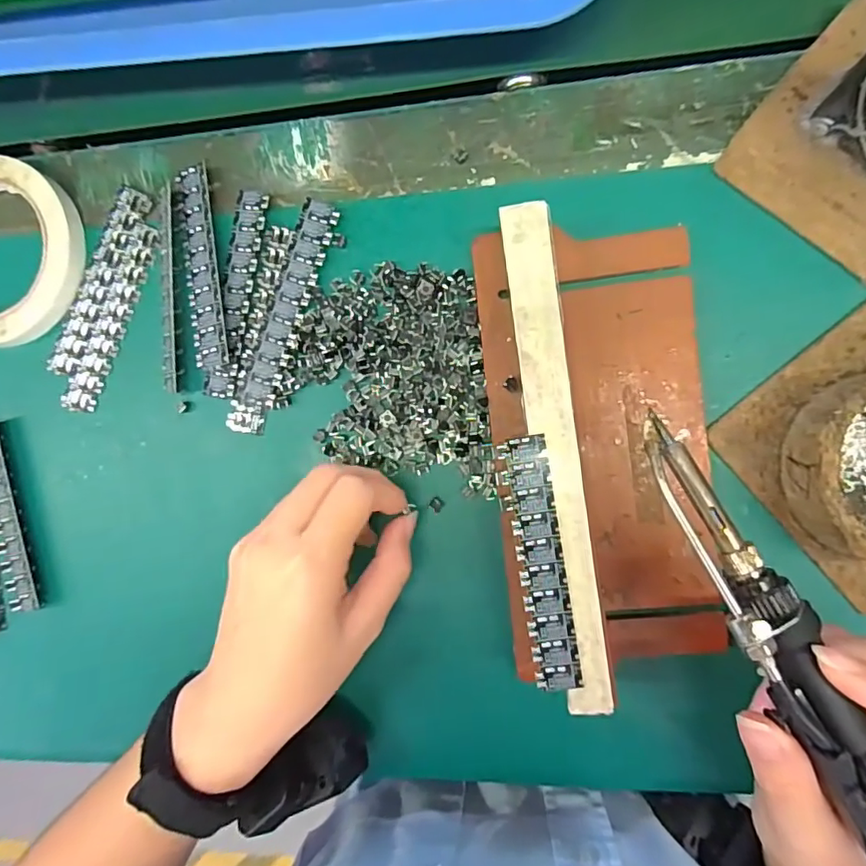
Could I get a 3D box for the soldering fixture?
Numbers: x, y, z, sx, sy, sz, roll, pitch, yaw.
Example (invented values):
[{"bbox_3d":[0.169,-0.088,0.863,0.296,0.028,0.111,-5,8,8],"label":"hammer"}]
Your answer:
[{"bbox_3d":[0.078,0.008,0.249,0.102,0.040,0.215,-7,90,8],"label":"soldering fixture"}]

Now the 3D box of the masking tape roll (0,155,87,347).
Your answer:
[{"bbox_3d":[-0.246,-0.101,0.309,0.101,0.015,0.102,0,91,8],"label":"masking tape roll"}]

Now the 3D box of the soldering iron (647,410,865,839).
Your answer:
[{"bbox_3d":[0.126,0.088,0.179,0.024,0.019,0.200,-29,80,7],"label":"soldering iron"}]

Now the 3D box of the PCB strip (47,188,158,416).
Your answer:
[{"bbox_3d":[-0.181,-0.073,0.305,0.035,0.004,0.120,26,94,7],"label":"PCB strip"}]

